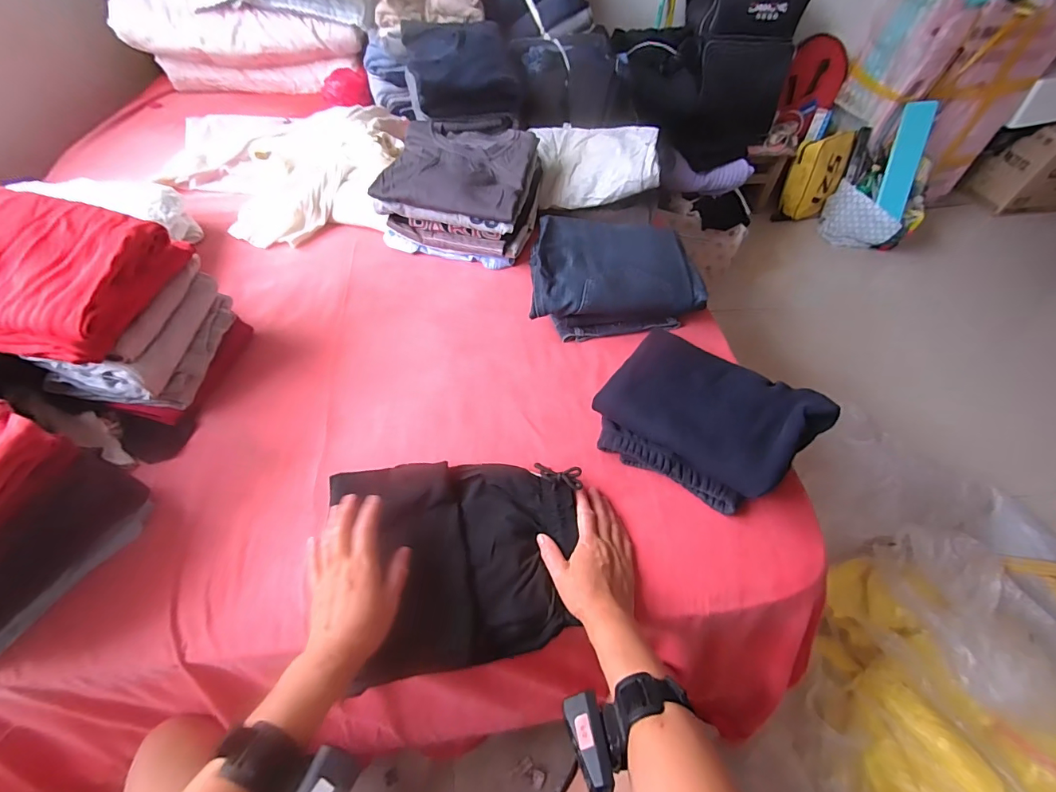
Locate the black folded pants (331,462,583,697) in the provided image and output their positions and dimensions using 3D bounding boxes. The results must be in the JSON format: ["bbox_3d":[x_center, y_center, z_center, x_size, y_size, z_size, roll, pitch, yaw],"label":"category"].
[{"bbox_3d":[-0.074,0.180,0.515,0.280,0.050,0.221,-9,54,-9],"label":"black folded pants"}]

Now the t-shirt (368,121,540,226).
[{"bbox_3d":[-0.127,-0.422,0.822,0.259,0.046,0.228,10,53,5],"label":"t-shirt"}]

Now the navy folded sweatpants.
[{"bbox_3d":[0.242,0.020,0.603,0.269,0.082,0.210,26,56,16],"label":"navy folded sweatpants"}]

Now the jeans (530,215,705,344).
[{"bbox_3d":[0.141,-0.212,0.776,0.279,0.104,0.202,-2,53,-4],"label":"jeans"}]

